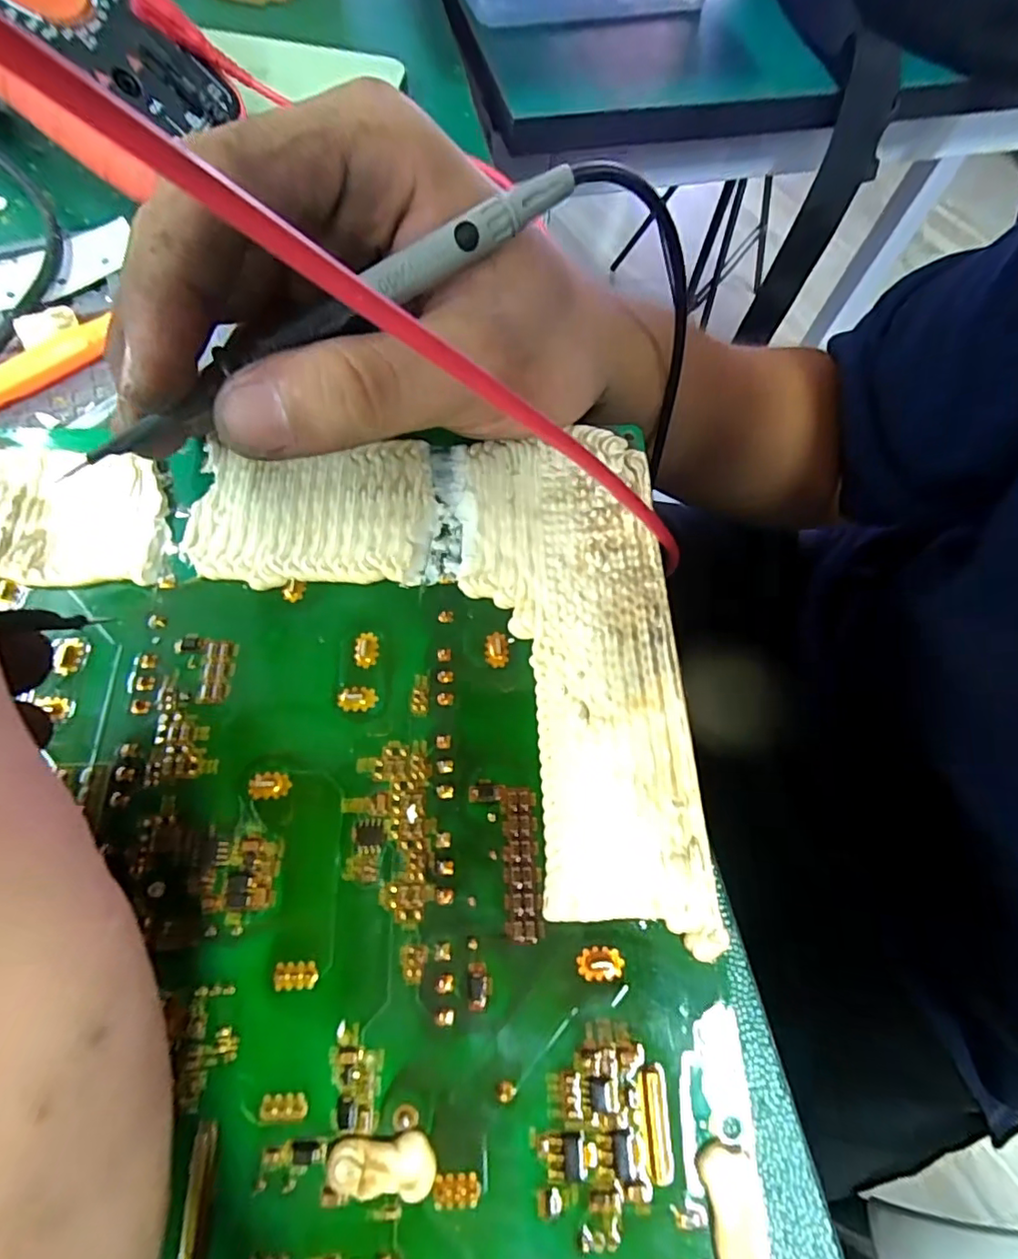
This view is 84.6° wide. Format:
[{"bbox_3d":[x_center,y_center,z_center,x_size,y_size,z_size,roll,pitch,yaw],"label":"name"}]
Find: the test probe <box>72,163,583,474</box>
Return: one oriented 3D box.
[{"bbox_3d":[-0.037,-0.067,0.120,0.118,0.008,0.007,-33,72,-2],"label":"test probe"}]

